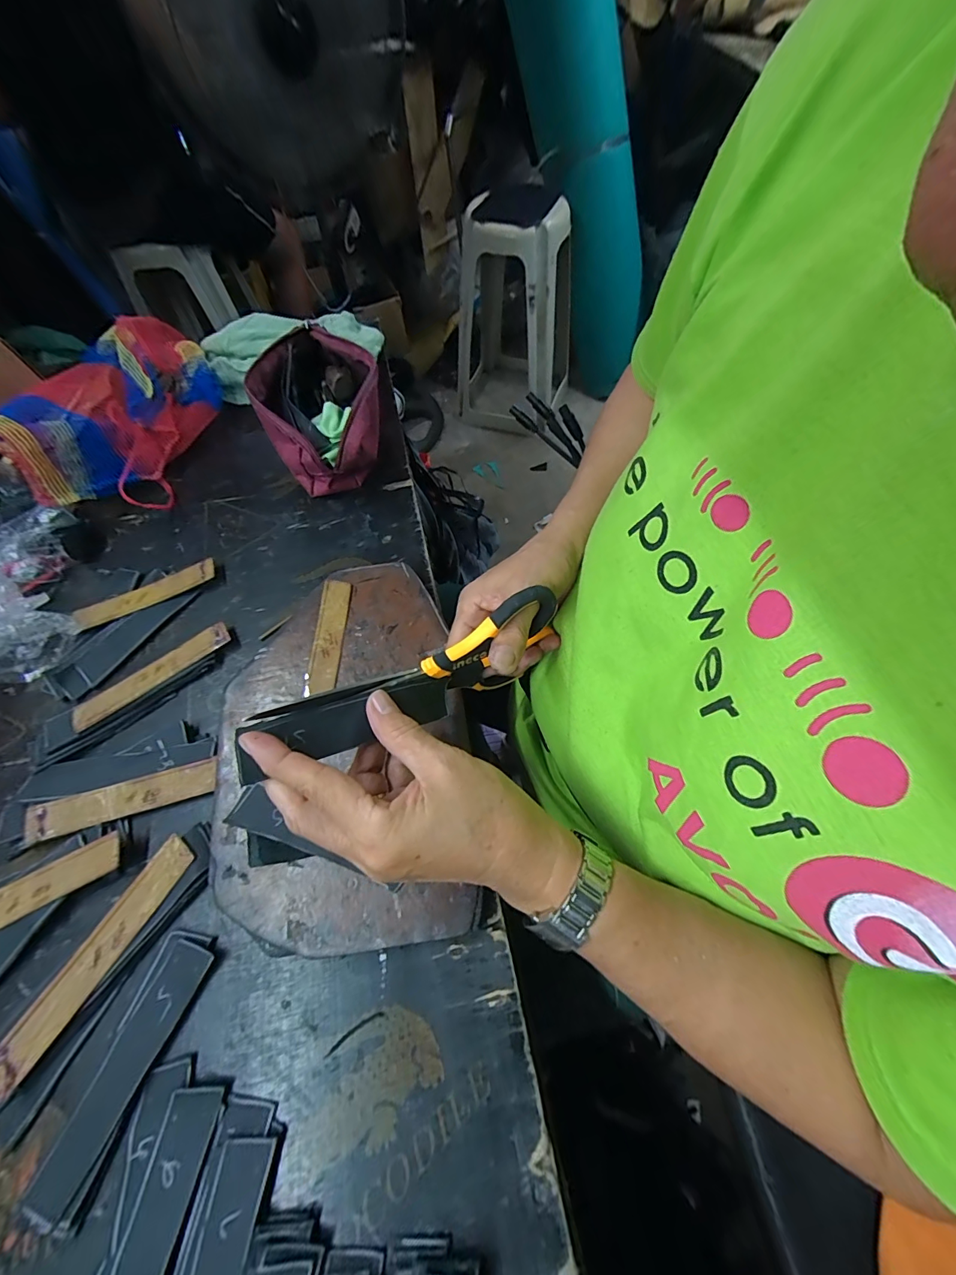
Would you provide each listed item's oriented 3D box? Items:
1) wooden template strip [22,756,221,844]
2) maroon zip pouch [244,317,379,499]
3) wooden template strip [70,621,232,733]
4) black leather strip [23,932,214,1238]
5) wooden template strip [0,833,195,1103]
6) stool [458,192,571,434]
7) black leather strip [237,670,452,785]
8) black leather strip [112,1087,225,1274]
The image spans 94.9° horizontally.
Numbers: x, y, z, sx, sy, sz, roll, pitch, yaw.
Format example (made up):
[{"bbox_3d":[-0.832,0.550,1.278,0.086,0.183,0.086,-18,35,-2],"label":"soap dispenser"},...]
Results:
[{"bbox_3d":[-0.246,0.113,0.306,0.122,0.004,0.024,-14,79,-9],"label":"wooden template strip"},{"bbox_3d":[-0.162,-0.242,0.463,0.125,0.071,0.186,-24,63,-10],"label":"maroon zip pouch"},{"bbox_3d":[-0.261,0.028,0.353,0.123,0.006,0.024,-37,72,-17],"label":"wooden template strip"},{"bbox_3d":[-0.192,0.235,0.240,0.032,0.008,0.122,16,64,11],"label":"black leather strip"},{"bbox_3d":[-0.225,0.187,0.260,0.023,0.004,0.132,25,63,18],"label":"wooden template strip"},{"bbox_3d":[0.118,-1.047,1.444,0.375,0.592,0.398,8,63,6],"label":"stool"},{"bbox_3d":[-0.070,0.046,0.245,0.115,0.008,0.028,-15,77,-29],"label":"black leather strip"},{"bbox_3d":[-0.156,0.294,0.205,0.026,0.005,0.121,5,62,6],"label":"black leather strip"}]

